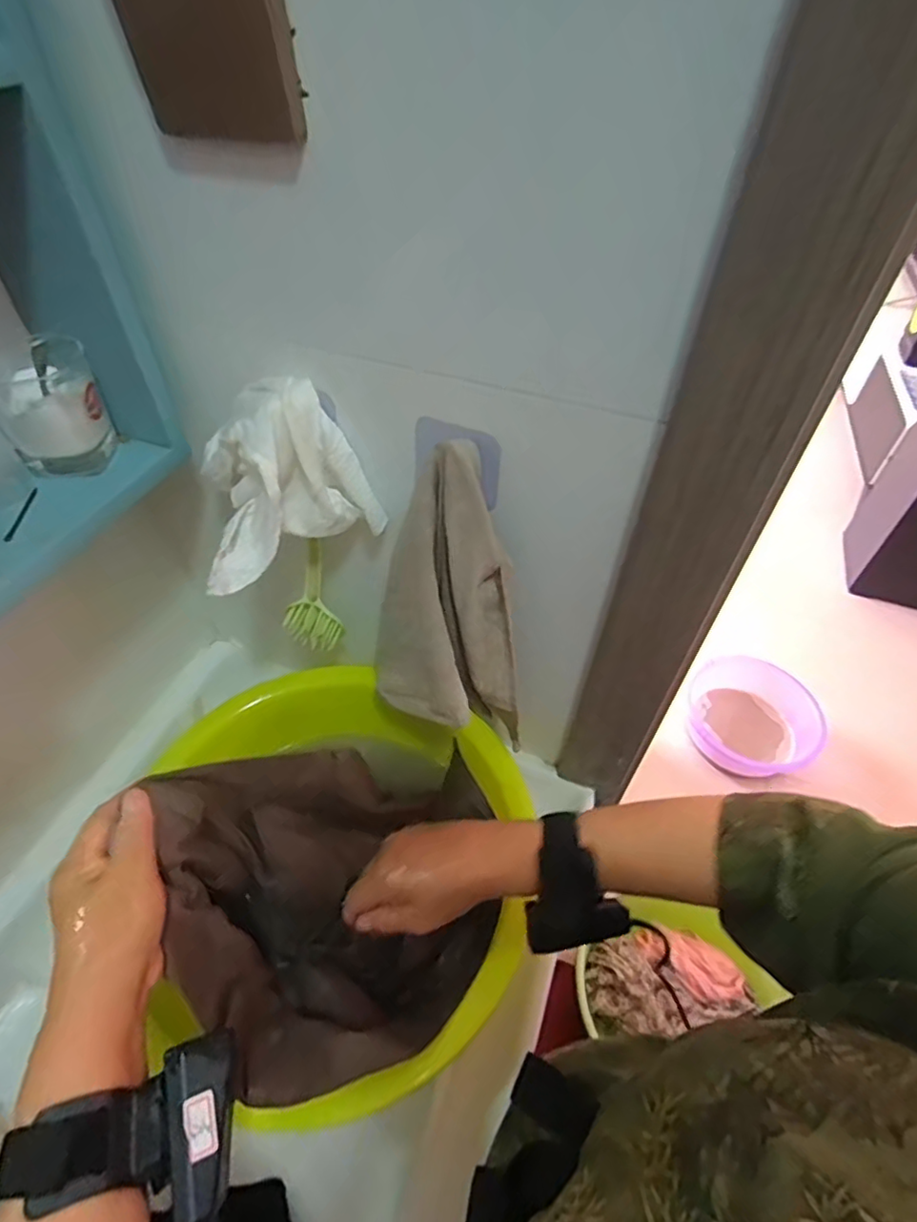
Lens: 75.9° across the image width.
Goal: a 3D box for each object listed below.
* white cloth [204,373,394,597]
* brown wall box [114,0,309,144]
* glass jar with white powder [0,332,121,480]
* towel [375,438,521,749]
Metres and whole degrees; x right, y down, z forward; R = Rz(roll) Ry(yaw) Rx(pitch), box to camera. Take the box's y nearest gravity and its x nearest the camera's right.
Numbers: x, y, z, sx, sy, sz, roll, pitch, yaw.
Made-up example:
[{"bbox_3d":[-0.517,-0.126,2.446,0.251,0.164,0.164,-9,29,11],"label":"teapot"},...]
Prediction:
[{"bbox_3d":[-0.129,-0.099,0.408,0.127,0.100,0.095,-21,52,-19],"label":"white cloth"},{"bbox_3d":[-0.116,-0.267,0.264,0.086,0.084,0.020,22,51,17],"label":"brown wall box"},{"bbox_3d":[-0.268,-0.128,0.392,0.067,0.079,0.059,-29,55,-25],"label":"glass jar with white powder"},{"bbox_3d":[-0.013,0.006,0.441,0.108,0.248,0.086,-13,50,-12],"label":"towel"}]

